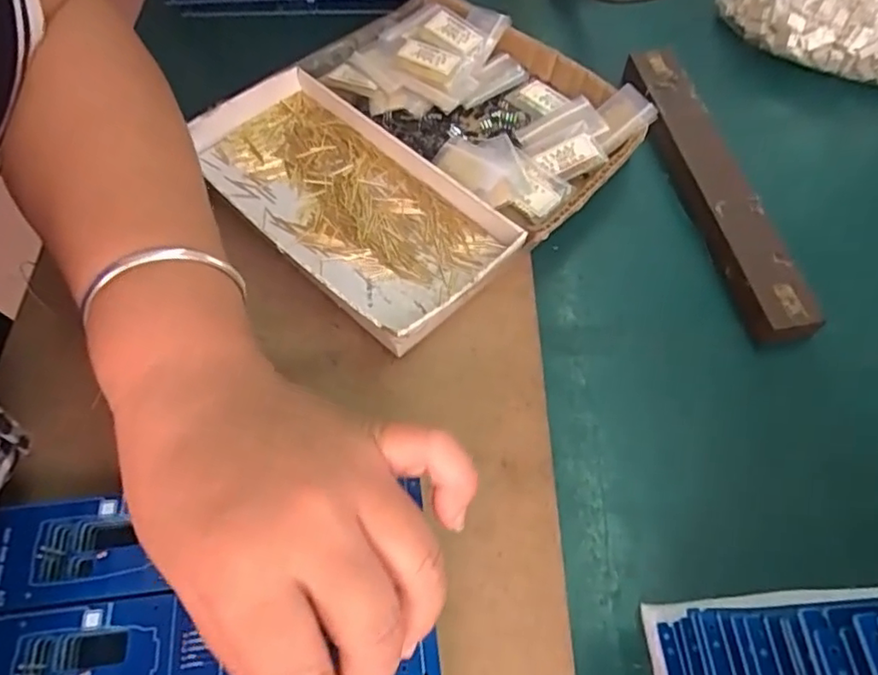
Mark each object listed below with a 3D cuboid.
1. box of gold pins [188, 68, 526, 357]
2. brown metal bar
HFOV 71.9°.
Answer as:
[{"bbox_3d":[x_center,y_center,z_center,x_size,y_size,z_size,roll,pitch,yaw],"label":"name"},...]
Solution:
[{"bbox_3d":[-0.052,-0.081,0.331,0.092,0.024,0.193,-39,68,-19],"label":"box of gold pins"},{"bbox_3d":[0.152,-0.089,0.345,0.034,0.018,0.200,-8,62,-5],"label":"brown metal bar"}]

